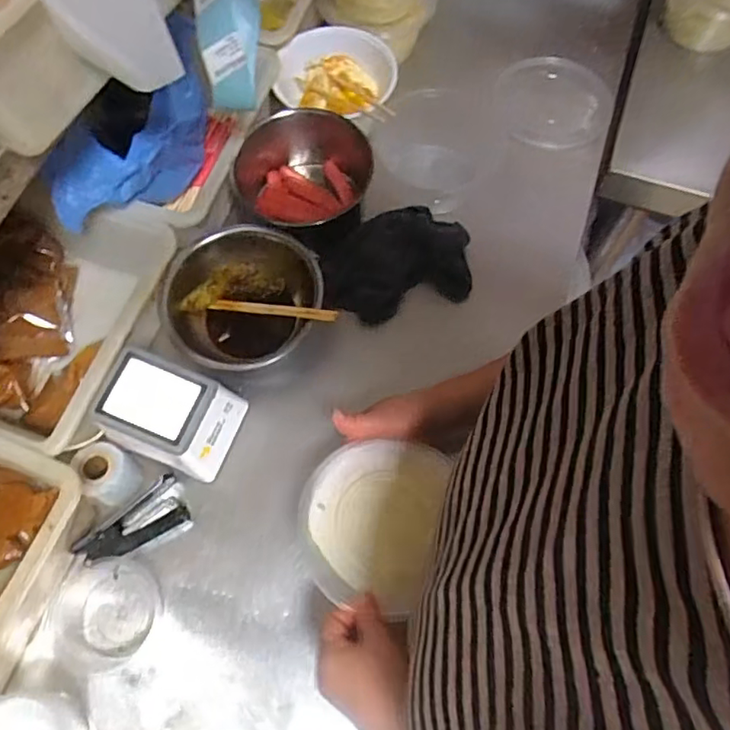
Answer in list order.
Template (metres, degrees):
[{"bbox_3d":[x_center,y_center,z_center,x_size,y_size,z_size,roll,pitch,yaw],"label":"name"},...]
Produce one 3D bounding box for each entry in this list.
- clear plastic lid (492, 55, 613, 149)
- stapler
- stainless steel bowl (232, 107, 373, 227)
[{"bbox_3d":[0.271,-0.380,0.823,0.163,0.028,0.150,0,68,1],"label":"clear plastic lid"},{"bbox_3d":[-0.247,0.170,0.609,0.112,0.029,0.063,-29,71,-11],"label":"stapler"},{"bbox_3d":[-0.080,-0.248,0.744,0.178,0.099,0.137,-13,68,-4],"label":"stainless steel bowl"}]

